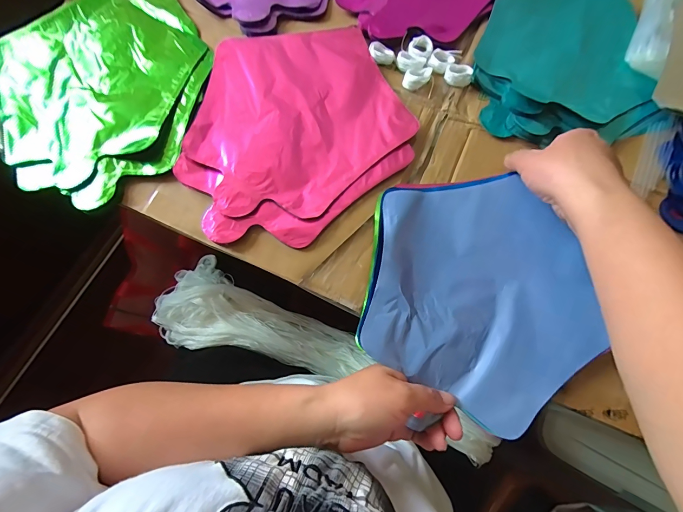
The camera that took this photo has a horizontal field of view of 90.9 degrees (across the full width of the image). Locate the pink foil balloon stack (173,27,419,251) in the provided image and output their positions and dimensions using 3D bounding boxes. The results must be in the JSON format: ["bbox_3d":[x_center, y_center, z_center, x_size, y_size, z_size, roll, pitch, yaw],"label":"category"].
[{"bbox_3d":[-0.057,-0.145,0.366,0.243,0.011,0.249,-27,75,-9],"label":"pink foil balloon stack"}]

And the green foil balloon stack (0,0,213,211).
[{"bbox_3d":[-0.265,-0.195,0.377,0.242,0.022,0.270,-35,76,-11],"label":"green foil balloon stack"}]

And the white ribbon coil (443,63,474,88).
[{"bbox_3d":[0.135,-0.210,0.388,0.031,0.013,0.024,19,73,5],"label":"white ribbon coil"}]

